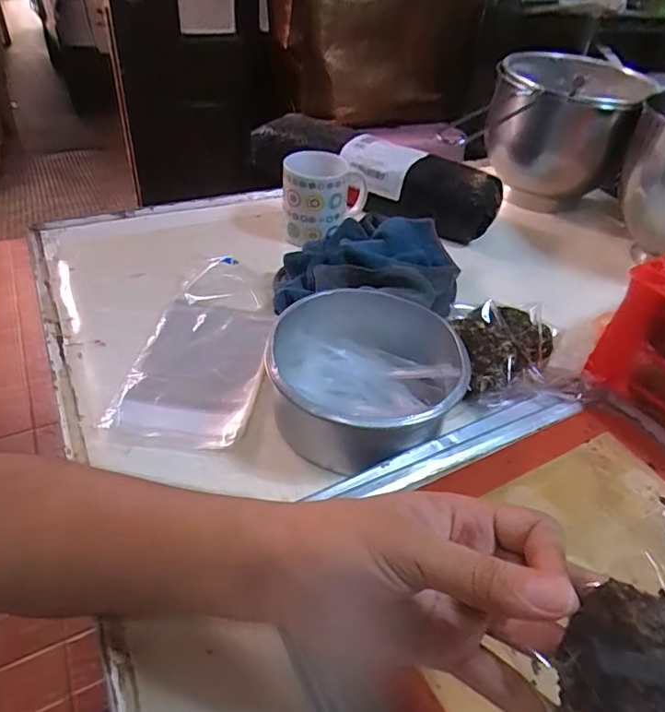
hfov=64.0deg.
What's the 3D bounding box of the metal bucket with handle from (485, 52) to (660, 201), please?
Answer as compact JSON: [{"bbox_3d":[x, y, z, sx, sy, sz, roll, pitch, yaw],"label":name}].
[{"bbox_3d":[0.333,-0.329,0.809,0.201,0.185,0.195,18,43,13],"label":"metal bucket with handle"}]

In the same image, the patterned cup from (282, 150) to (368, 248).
[{"bbox_3d":[-0.013,-0.201,0.671,0.086,0.090,0.113,17,43,12],"label":"patterned cup"}]

